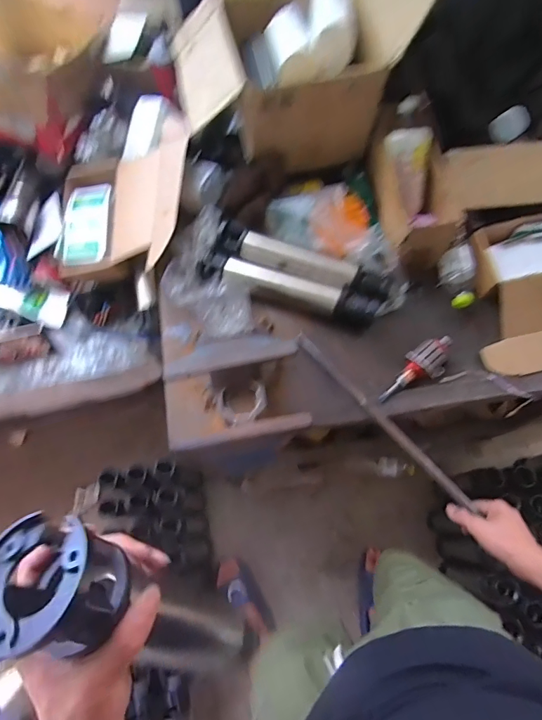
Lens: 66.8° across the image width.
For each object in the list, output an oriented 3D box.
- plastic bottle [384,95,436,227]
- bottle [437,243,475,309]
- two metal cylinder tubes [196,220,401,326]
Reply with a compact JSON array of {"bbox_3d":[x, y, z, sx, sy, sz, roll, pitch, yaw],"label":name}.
[{"bbox_3d":[0.272,-0.384,0.792,0.077,0.068,0.216,-14,108,-4],"label":"plastic bottle"},{"bbox_3d":[0.383,-0.171,0.831,0.057,0.050,0.128,-8,68,-2],"label":"bottle"},{"bbox_3d":[0.060,-0.172,0.825,0.395,0.077,0.125,18,70,9],"label":"two metal cylinder tubes"}]

